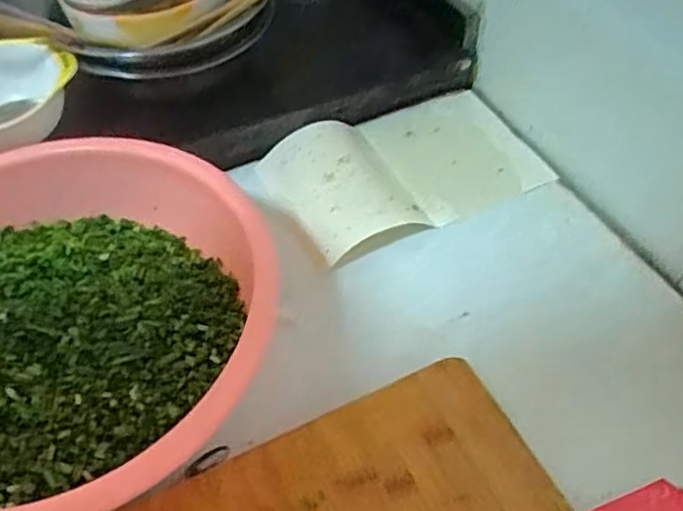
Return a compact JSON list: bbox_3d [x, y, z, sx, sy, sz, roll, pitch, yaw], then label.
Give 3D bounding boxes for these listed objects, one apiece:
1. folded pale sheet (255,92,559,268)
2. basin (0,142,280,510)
[{"bbox_3d":[0.053,-0.083,0.602,0.226,0.021,0.139,-22,52,-15],"label":"folded pale sheet"},{"bbox_3d":[-0.206,0.047,0.459,0.286,0.073,0.273,-1,50,2],"label":"basin"}]

